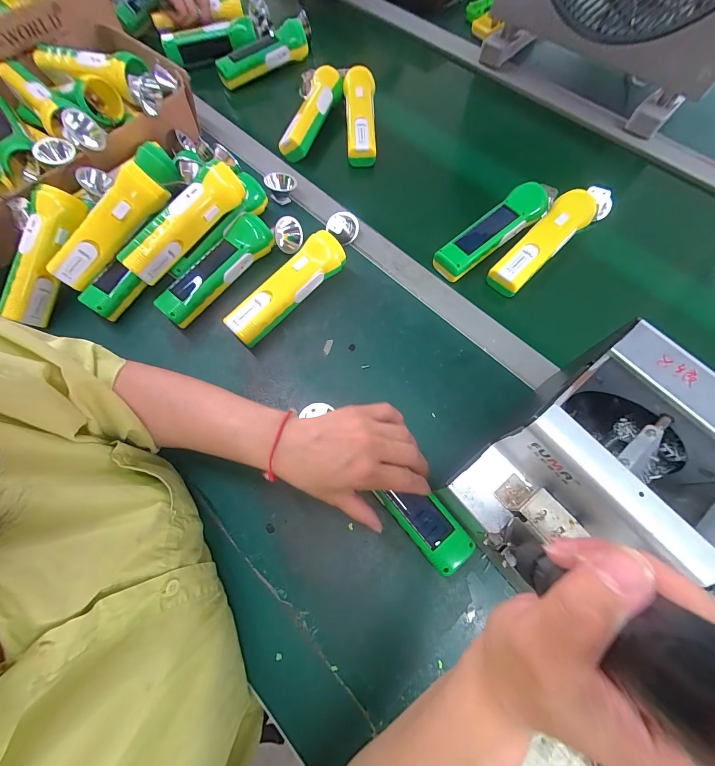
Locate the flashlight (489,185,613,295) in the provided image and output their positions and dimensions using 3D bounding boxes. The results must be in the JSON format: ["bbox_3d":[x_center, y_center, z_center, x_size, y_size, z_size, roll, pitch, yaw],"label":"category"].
[{"bbox_3d":[0.255,-0.195,0.424,0.217,0.041,0.049,-40,73,-13],"label":"flashlight"}]

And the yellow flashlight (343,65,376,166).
[{"bbox_3d":[0.003,-0.422,0.518,0.048,0.052,0.169,0,69,1],"label":"yellow flashlight"}]

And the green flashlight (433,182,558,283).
[{"bbox_3d":[0.189,-0.207,0.431,0.202,0.042,0.043,-37,73,-12],"label":"green flashlight"}]

